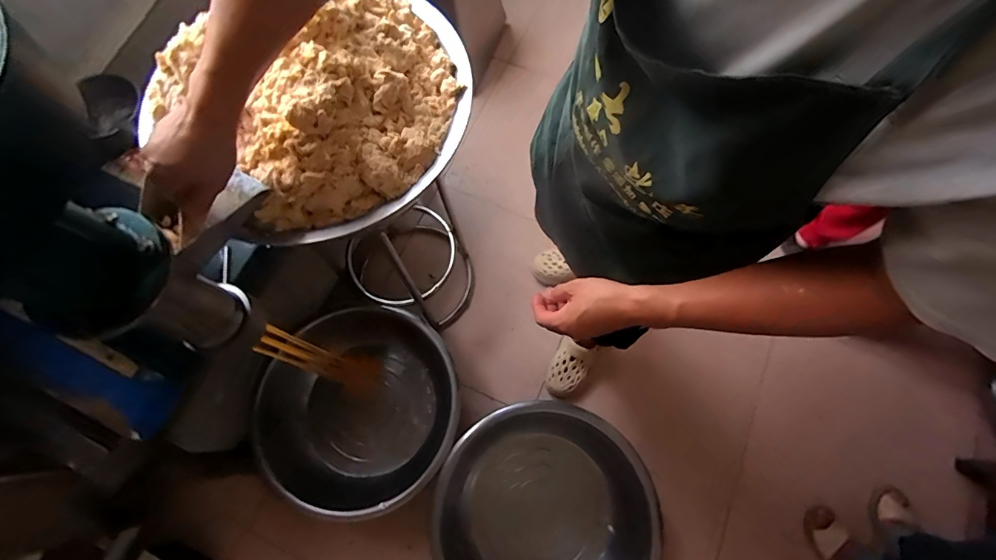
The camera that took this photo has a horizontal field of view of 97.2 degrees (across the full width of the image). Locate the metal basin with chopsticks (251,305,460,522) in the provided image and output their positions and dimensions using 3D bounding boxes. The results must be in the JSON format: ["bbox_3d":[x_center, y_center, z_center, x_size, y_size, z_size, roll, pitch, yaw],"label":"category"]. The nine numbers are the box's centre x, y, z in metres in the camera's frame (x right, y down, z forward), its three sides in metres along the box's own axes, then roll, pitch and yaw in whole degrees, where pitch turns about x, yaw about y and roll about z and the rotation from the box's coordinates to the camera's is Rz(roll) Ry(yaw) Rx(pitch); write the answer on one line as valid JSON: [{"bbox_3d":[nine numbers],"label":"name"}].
[{"bbox_3d":[-0.360,0.361,1.262,0.506,0.236,0.524,-1,71,2],"label":"metal basin with chopsticks"}]

